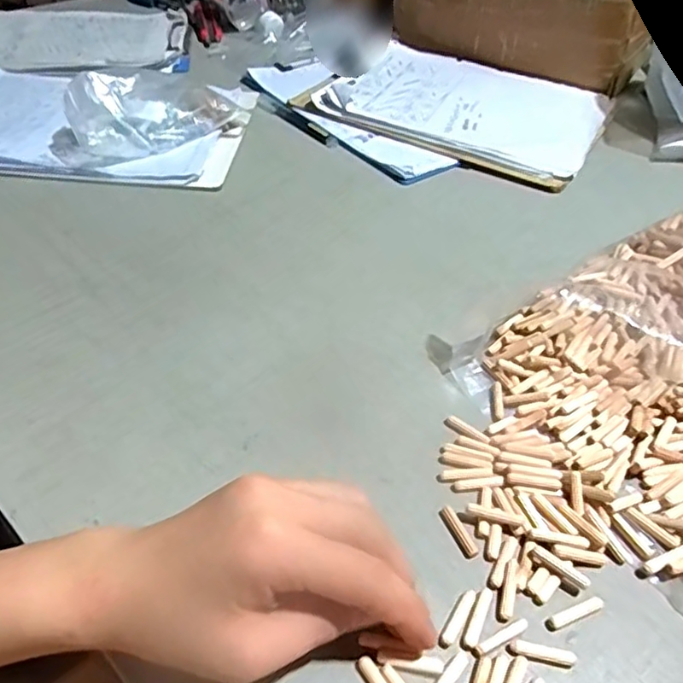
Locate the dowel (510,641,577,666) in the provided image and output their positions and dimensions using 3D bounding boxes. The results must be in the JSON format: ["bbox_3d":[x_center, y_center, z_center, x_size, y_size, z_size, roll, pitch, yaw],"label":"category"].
[{"bbox_3d":[0.094,0.146,0.280,0.030,0.004,0.007,8,46,5],"label":"dowel"}]

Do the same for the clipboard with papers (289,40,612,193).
[{"bbox_3d":[0.144,-0.290,0.714,0.320,0.018,0.249,23,50,18],"label":"clipboard with papers"}]

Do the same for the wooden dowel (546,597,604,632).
[{"bbox_3d":[0.115,0.133,0.294,0.031,0.004,0.007,-15,49,-16],"label":"wooden dowel"}]

